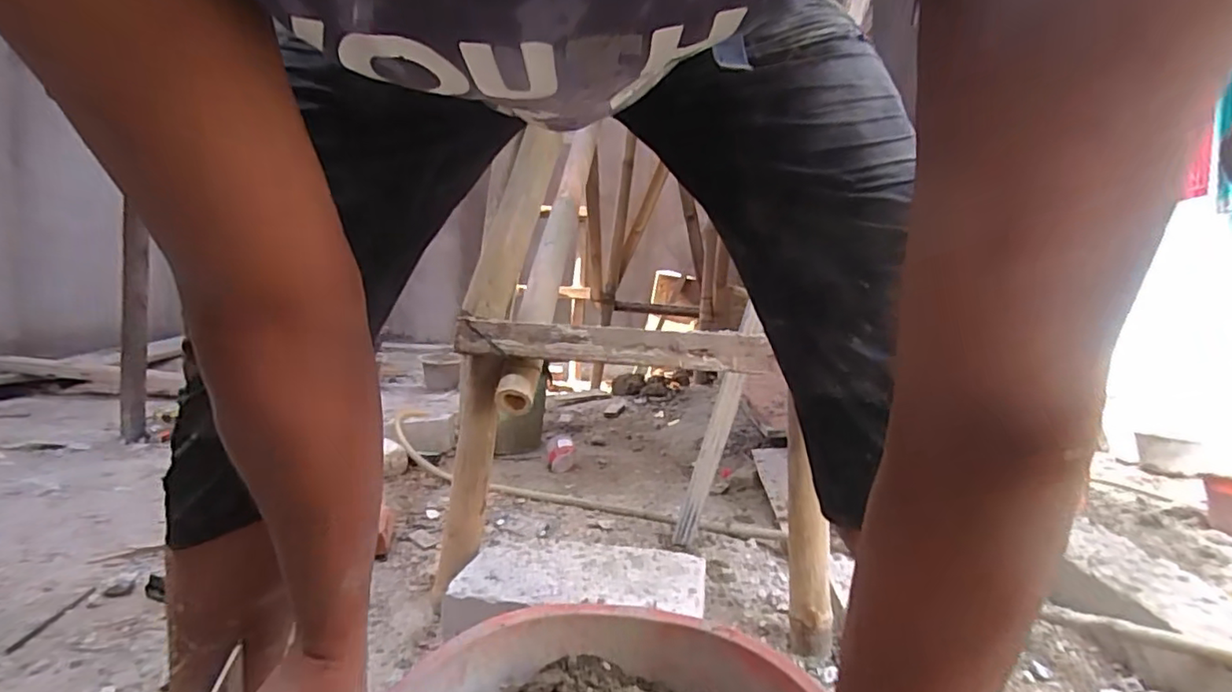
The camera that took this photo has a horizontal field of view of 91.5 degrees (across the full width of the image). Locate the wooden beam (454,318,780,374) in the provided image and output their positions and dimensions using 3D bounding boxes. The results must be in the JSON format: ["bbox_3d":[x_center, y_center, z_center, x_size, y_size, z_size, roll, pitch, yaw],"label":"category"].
[{"bbox_3d":[-0.006,-0.001,0.861,0.459,0.055,0.052,2,5,12],"label":"wooden beam"}]

